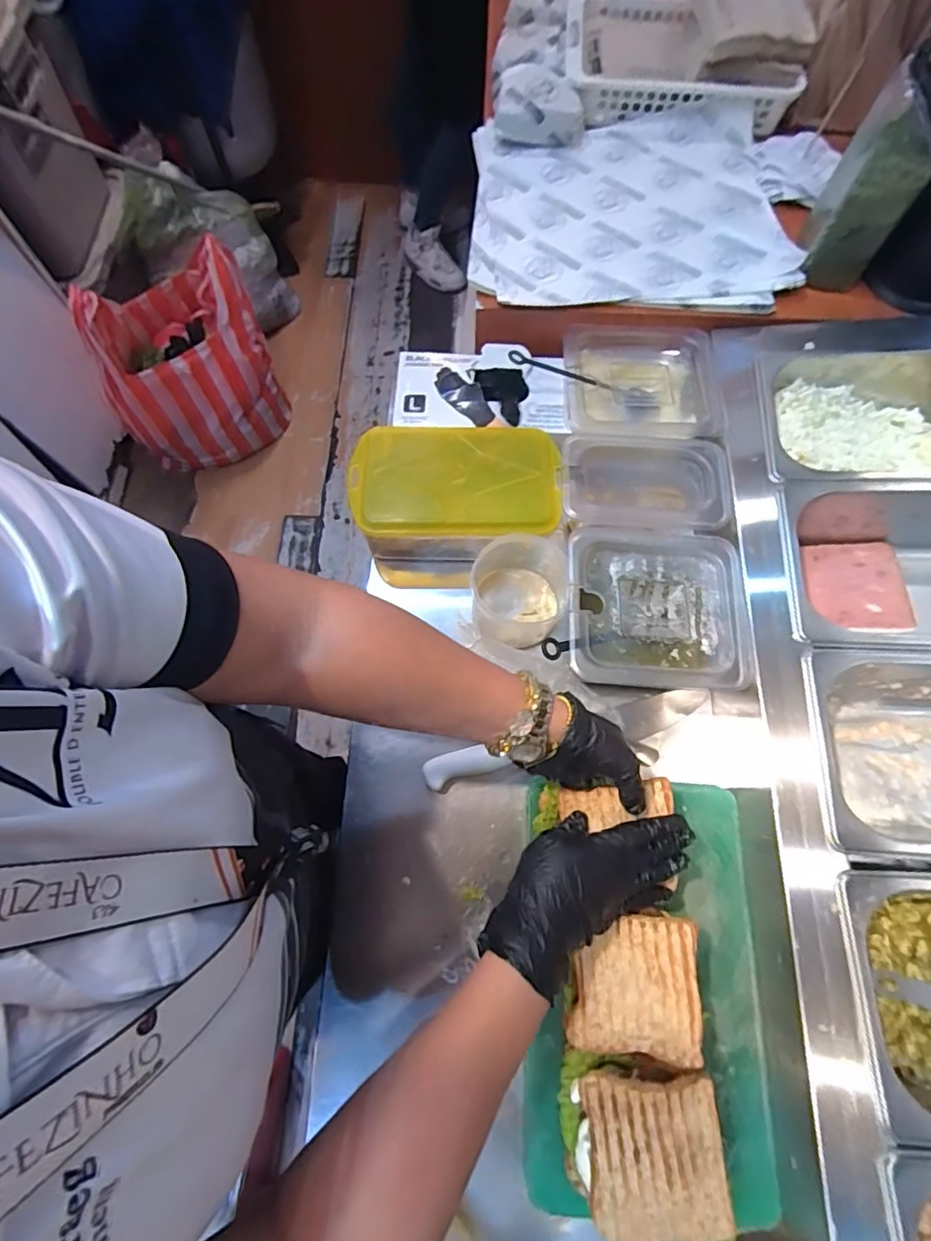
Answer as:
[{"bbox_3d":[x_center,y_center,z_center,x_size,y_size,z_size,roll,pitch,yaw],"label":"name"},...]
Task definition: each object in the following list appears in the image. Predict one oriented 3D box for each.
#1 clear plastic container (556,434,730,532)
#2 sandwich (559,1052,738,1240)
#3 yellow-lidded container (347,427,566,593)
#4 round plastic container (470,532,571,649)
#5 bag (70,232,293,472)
[{"bbox_3d":[0.192,-0.142,0.608,0.174,0.065,0.115,3,71,1],"label":"clear plastic container"},{"bbox_3d":[0.133,0.394,0.417,0.112,0.055,0.099,-2,71,0],"label":"sandwich"},{"bbox_3d":[-0.011,-0.134,0.649,0.222,0.112,0.154,-1,71,0],"label":"yellow-lidded container"},{"bbox_3d":[0.058,-0.029,0.605,0.097,0.085,0.107,1,71,1],"label":"round plastic container"},{"bbox_3d":[-0.718,-0.664,1.445,0.411,0.445,0.321,-25,72,-8],"label":"bag"}]

